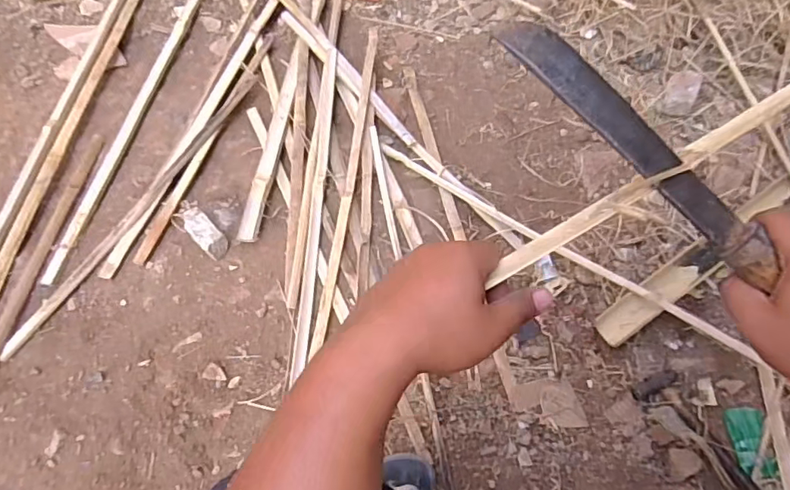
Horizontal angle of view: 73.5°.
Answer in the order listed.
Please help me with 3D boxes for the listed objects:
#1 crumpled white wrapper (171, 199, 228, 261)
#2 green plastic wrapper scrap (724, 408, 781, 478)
[{"bbox_3d":[-0.327,-0.028,0.883,0.048,0.037,0.131,-40,71,-18],"label":"crumpled white wrapper"},{"bbox_3d":[0.530,0.293,0.786,0.055,0.016,0.096,-5,64,-3],"label":"green plastic wrapper scrap"}]

